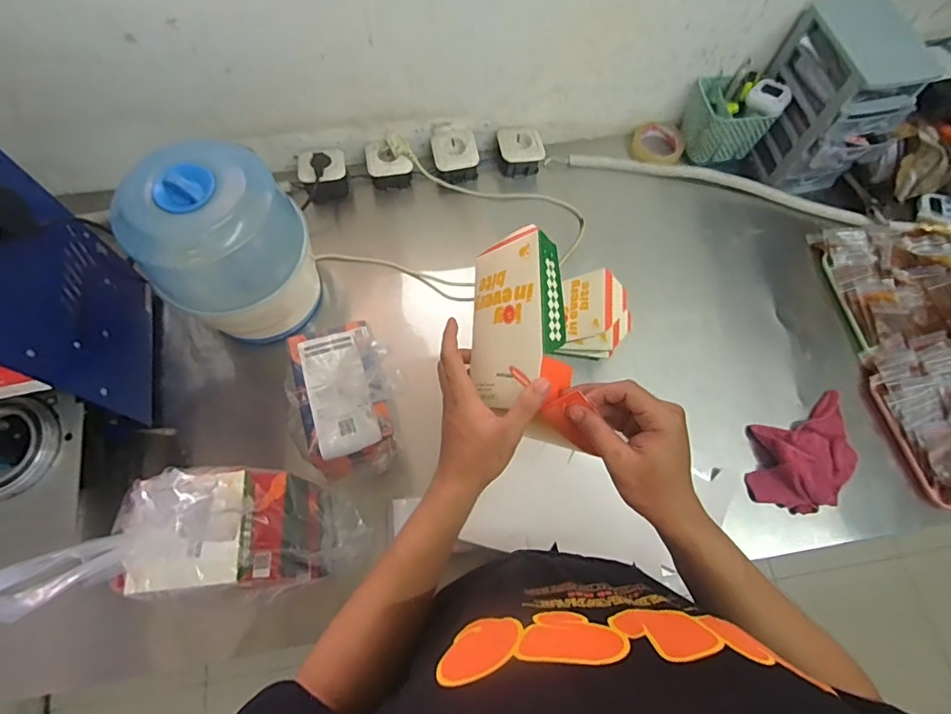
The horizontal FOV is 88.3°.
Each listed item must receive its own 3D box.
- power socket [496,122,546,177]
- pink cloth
[{"bbox_3d":[0.085,-0.396,0.937,0.087,0.050,0.082,-14,69,-7],"label":"power socket"},{"bbox_3d":[0.505,0.148,0.748,0.203,0.040,0.148,-16,69,-8],"label":"pink cloth"}]

